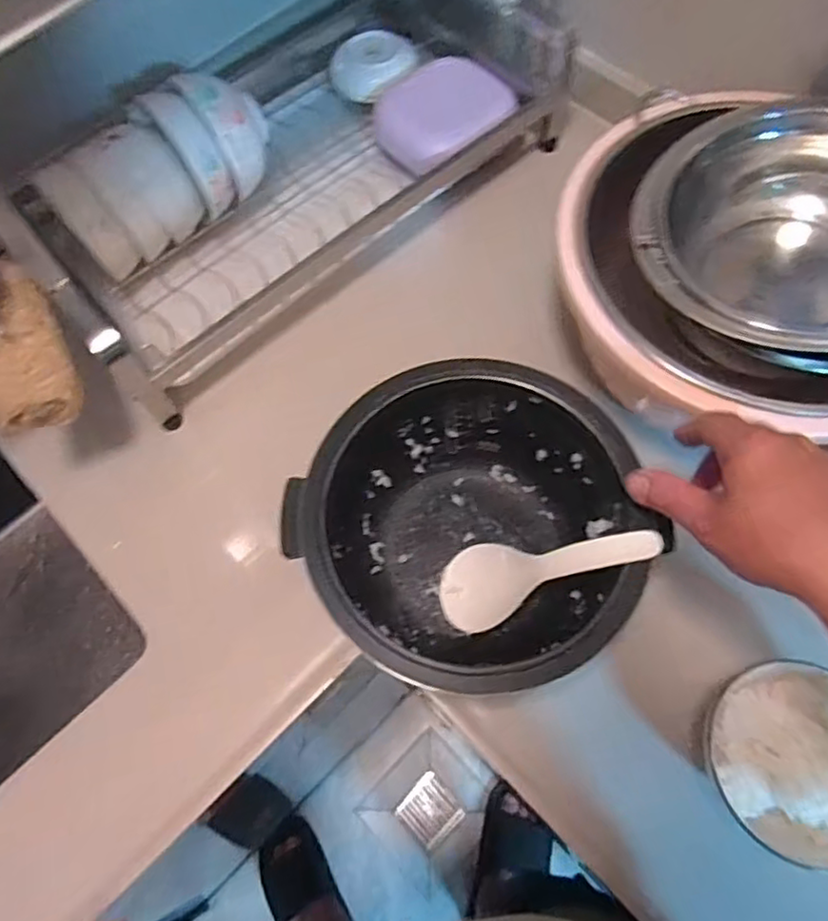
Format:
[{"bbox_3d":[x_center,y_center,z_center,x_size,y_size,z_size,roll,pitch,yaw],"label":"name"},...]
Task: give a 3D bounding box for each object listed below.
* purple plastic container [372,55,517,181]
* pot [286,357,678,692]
[{"bbox_3d":[0.029,-0.367,0.687,0.128,0.052,0.123,-35,70,-12],"label":"purple plastic container"},{"bbox_3d":[0.041,0.055,0.497,0.224,0.126,0.232,-1,67,2],"label":"pot"}]

